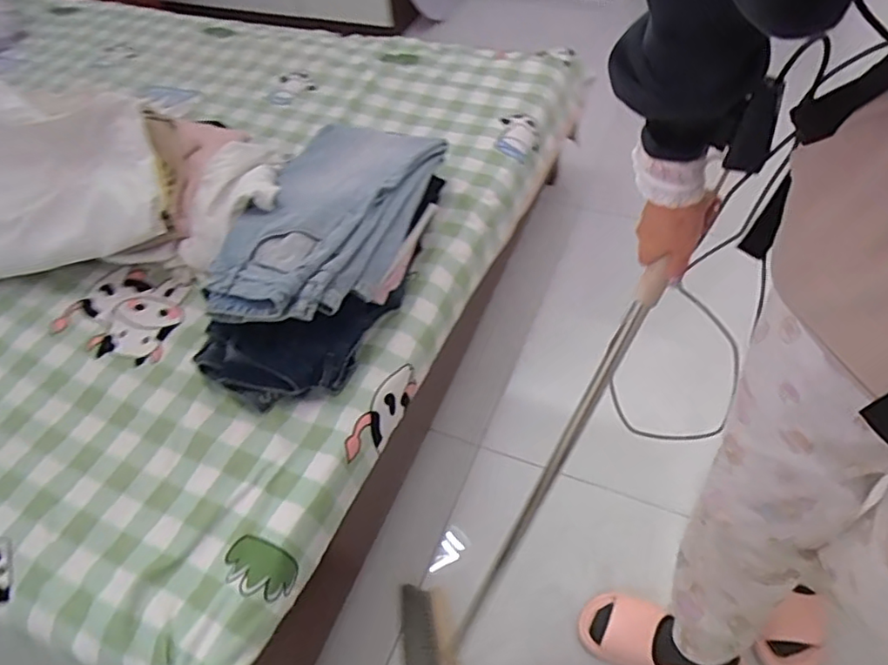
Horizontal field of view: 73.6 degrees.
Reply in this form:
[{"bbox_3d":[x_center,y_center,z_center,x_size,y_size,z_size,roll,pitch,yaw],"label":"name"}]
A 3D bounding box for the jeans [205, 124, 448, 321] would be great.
[{"bbox_3d":[-0.190,-0.213,0.971,0.270,0.087,0.521,12,53,13],"label":"jeans"}]

